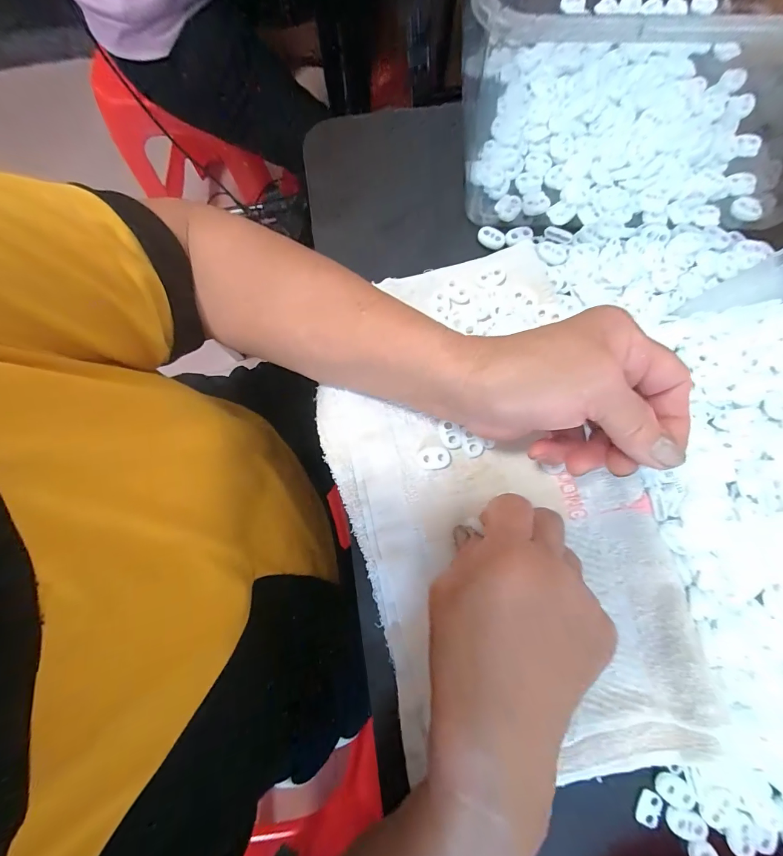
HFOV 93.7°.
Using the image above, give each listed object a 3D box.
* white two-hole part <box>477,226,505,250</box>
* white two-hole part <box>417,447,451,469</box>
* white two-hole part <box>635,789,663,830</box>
[{"bbox_3d":[0.081,-0.154,0.297,0.022,0.004,0.015,30,81,5],"label":"white two-hole part"},{"bbox_3d":[0.030,0.021,0.256,0.022,0.004,0.015,-10,79,-2],"label":"white two-hole part"},{"bbox_3d":[0.158,0.233,0.225,0.012,0.005,0.019,24,80,4],"label":"white two-hole part"}]

